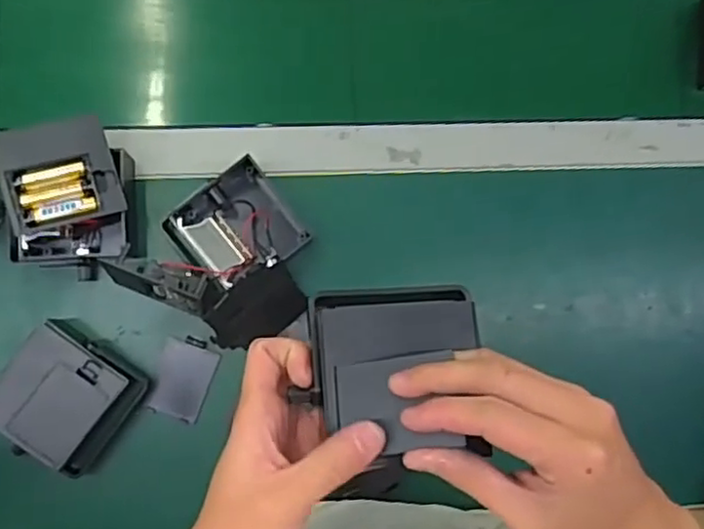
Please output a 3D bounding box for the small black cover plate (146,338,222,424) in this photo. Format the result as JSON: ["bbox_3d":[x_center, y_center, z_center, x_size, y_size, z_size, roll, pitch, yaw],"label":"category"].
[{"bbox_3d":[-0.138,0.094,0.551,0.044,0.004,0.067,19,91,-6],"label":"small black cover plate"}]

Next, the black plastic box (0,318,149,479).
[{"bbox_3d":[-0.221,0.102,0.517,0.086,0.044,0.093,34,83,-2],"label":"black plastic box"}]

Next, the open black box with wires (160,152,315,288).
[{"bbox_3d":[-0.091,-0.029,0.541,0.088,0.041,0.082,-40,90,-7],"label":"open black box with wires"}]

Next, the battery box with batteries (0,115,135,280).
[{"bbox_3d":[-0.220,-0.050,0.525,0.092,0.064,0.114,-6,86,-6],"label":"battery box with batteries"}]

